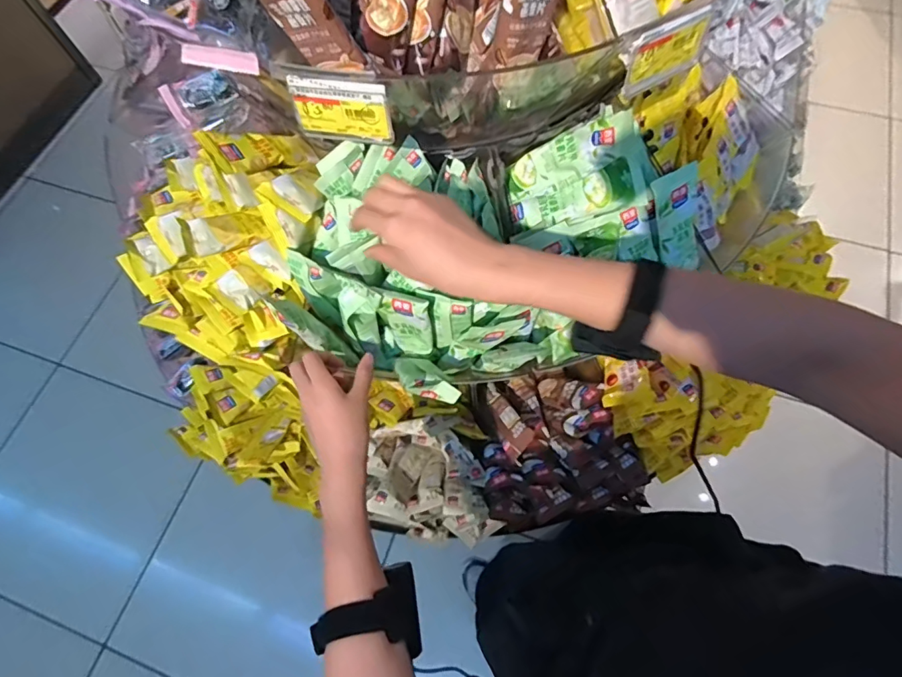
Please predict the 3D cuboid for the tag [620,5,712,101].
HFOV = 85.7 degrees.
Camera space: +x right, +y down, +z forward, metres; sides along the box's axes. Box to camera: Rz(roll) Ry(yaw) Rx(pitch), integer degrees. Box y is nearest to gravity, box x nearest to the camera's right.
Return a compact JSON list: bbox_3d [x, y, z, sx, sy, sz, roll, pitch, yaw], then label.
[{"bbox_3d":[0.173,-0.228,0.390,0.077,0.046,0.010,-31,69,-10],"label":"tag"}]

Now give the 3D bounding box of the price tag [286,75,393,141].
[{"bbox_3d":[-0.085,-0.178,0.382,0.075,0.051,0.005,8,59,7],"label":"price tag"}]

